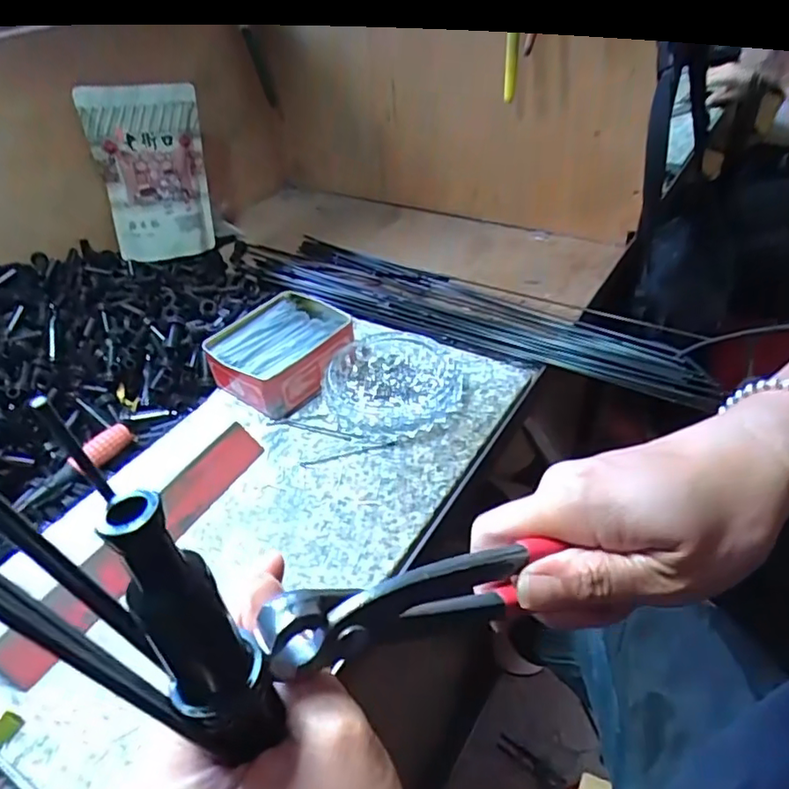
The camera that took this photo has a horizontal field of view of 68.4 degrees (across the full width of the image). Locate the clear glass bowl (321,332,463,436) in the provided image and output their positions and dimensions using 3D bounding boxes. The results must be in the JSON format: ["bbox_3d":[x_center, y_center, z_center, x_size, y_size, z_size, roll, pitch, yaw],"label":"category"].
[{"bbox_3d":[0.000,-0.012,0.536,0.119,0.023,0.121,-3,41,3],"label":"clear glass bowl"}]

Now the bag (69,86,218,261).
[{"bbox_3d":[-0.312,-0.289,0.760,0.133,0.209,0.033,-19,24,-26],"label":"bag"}]

